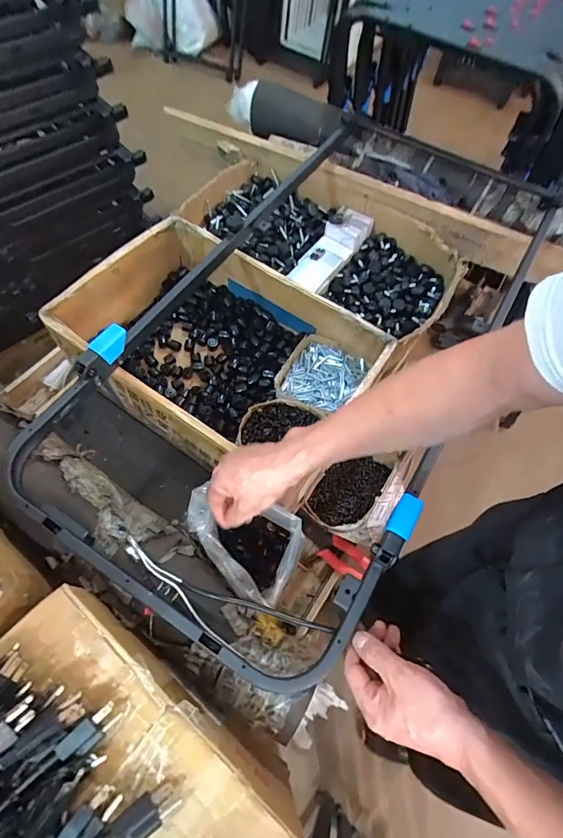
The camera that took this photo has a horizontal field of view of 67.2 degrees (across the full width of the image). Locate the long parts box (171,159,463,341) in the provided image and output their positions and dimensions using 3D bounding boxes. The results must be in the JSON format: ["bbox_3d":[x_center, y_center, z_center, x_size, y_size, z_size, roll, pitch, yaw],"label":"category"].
[{"bbox_3d":[0.090,-0.400,0.959,0.608,0.120,0.292,32,66,13],"label":"long parts box"}]

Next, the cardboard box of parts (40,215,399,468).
[{"bbox_3d":[-0.112,-0.126,0.798,0.522,0.169,0.367,37,67,15],"label":"cardboard box of parts"}]

